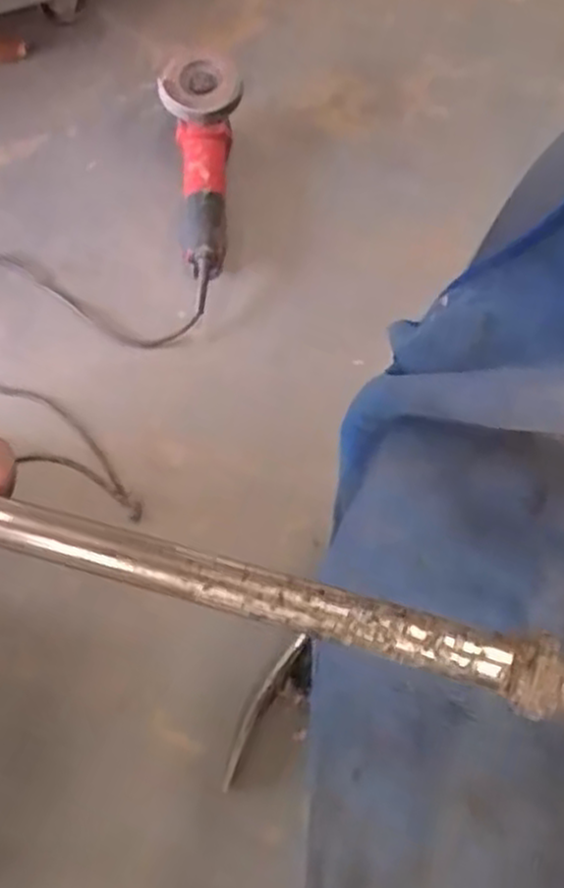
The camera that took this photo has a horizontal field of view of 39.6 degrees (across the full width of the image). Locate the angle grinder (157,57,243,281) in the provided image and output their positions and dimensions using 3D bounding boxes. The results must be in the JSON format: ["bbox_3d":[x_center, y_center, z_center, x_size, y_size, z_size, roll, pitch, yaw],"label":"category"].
[{"bbox_3d":[-0.094,-0.373,1.041,0.104,0.082,0.292,-8,74,-1],"label":"angle grinder"}]

